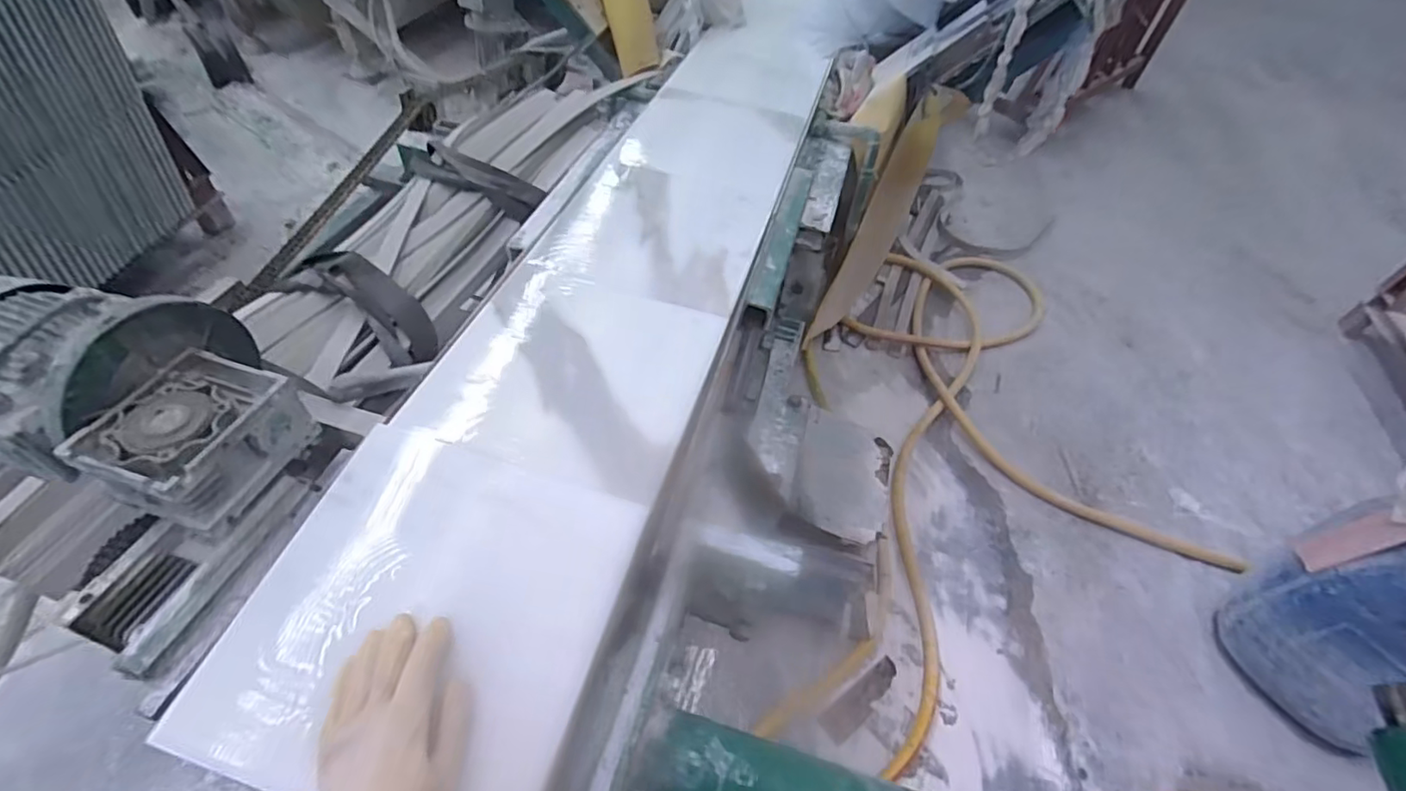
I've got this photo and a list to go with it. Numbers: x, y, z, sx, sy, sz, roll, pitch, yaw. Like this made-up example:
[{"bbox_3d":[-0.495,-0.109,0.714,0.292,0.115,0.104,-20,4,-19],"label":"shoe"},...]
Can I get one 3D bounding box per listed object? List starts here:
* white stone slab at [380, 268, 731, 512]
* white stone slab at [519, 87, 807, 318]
[{"bbox_3d":[-0.153,-0.032,0.723,0.300,0.019,0.293,17,52,5],"label":"white stone slab"},{"bbox_3d":[-0.021,-0.361,0.993,0.298,0.014,0.601,16,52,8],"label":"white stone slab"}]

